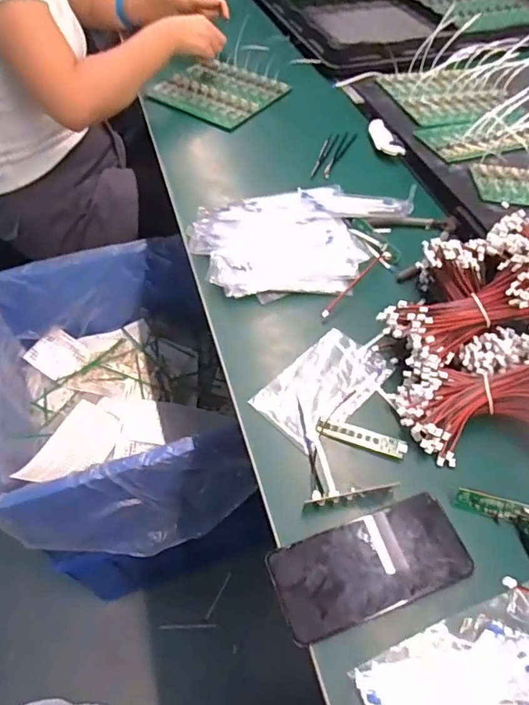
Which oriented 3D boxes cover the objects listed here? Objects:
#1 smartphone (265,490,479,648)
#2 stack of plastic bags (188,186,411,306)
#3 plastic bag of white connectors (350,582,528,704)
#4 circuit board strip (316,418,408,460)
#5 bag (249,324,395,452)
[{"bbox_3d":[0.086,0.170,0.399,0.157,0.004,0.072,-16,55,-12],"label":"smartphone"},{"bbox_3d":[0.058,-0.151,0.626,0.286,0.027,0.197,-12,55,-9],"label":"stack of plastic bags"},{"bbox_3d":[0.148,0.232,0.350,0.150,0.020,0.077,-19,56,-14],"label":"plastic bag of white connectors"},{"bbox_3d":[0.091,0.081,0.465,0.083,0.007,0.019,15,55,10],"label":"circuit board strip"},{"bbox_3d":[0.061,0.033,0.504,0.083,0.009,0.135,38,62,24],"label":"bag"}]

